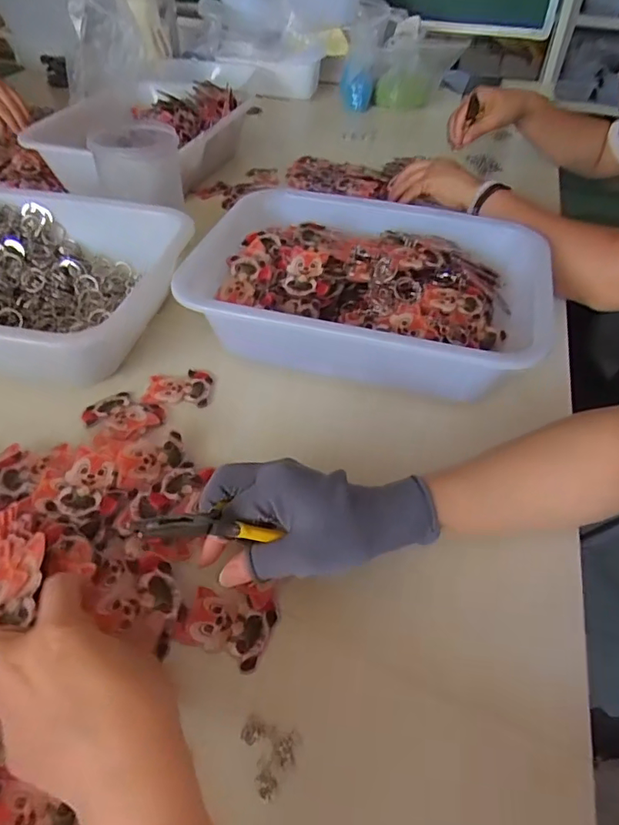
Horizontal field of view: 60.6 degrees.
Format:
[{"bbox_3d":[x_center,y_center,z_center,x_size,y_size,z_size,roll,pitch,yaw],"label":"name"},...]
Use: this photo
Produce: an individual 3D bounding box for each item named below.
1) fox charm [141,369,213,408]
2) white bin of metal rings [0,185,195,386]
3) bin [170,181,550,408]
[{"bbox_3d":[-0.122,-0.024,0.496,0.058,0.006,0.047,3,45,1],"label":"fox charm"},{"bbox_3d":[-0.306,-0.133,0.536,0.333,0.077,0.244,8,46,6],"label":"white bin of metal rings"},{"bbox_3d":[0.057,-0.118,0.530,0.326,0.082,0.233,12,46,10],"label":"bin"}]

